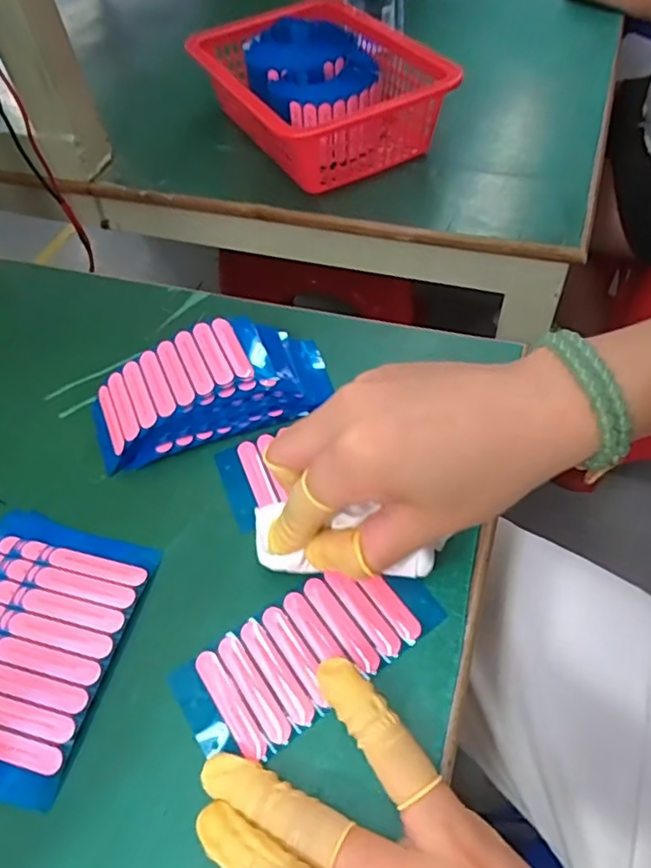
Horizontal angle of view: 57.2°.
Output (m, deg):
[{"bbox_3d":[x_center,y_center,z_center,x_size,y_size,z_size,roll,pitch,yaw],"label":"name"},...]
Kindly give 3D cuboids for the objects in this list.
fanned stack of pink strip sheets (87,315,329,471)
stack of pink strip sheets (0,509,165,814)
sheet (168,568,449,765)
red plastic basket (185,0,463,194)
[{"bbox_3d":[-0.068,-0.032,0.350,0.136,0.034,0.070,-16,54,-6],"label":"fanned stack of pink strip sheets"},{"bbox_3d":[-0.148,0.101,0.279,0.105,0.010,0.129,13,56,14],"label":"stack of pink strip sheets"},{"bbox_3d":[-0.007,0.098,0.272,0.118,0.004,0.056,-25,56,-12],"label":"sheet"},{"bbox_3d":[-0.008,-0.291,0.513,0.150,0.070,0.216,-24,56,-12],"label":"red plastic basket"}]

